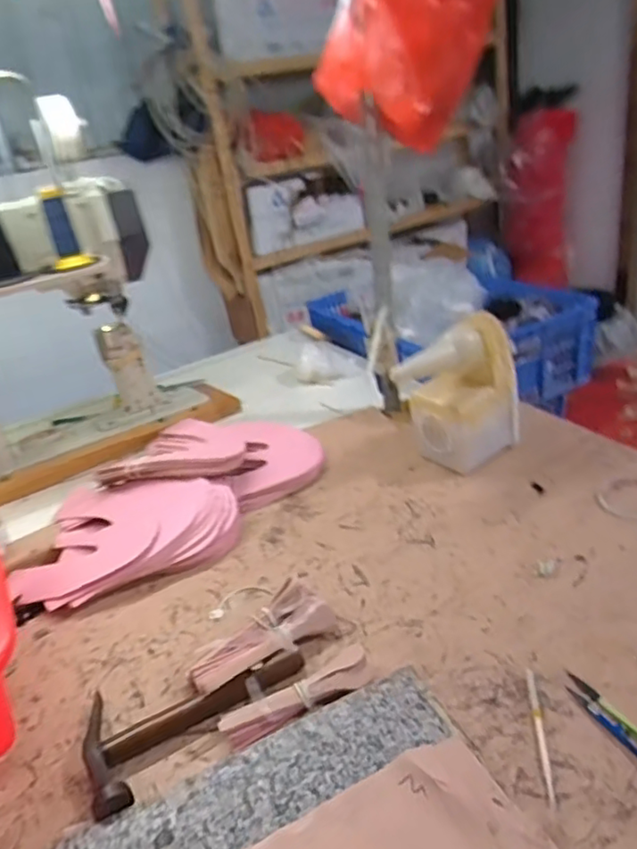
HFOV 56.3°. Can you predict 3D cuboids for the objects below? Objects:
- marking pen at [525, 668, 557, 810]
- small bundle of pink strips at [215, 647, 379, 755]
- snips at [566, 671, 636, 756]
[{"bbox_3d":[0.195,0.269,0.523,0.008,0.004,0.128,-3,28,12],"label":"marking pen"},{"bbox_3d":[-0.017,0.265,0.574,0.152,0.026,0.035,-21,30,-21],"label":"small bundle of pink strips"},{"bbox_3d":[0.259,0.257,0.523,0.022,0.009,0.103,-20,29,-18],"label":"snips"}]

